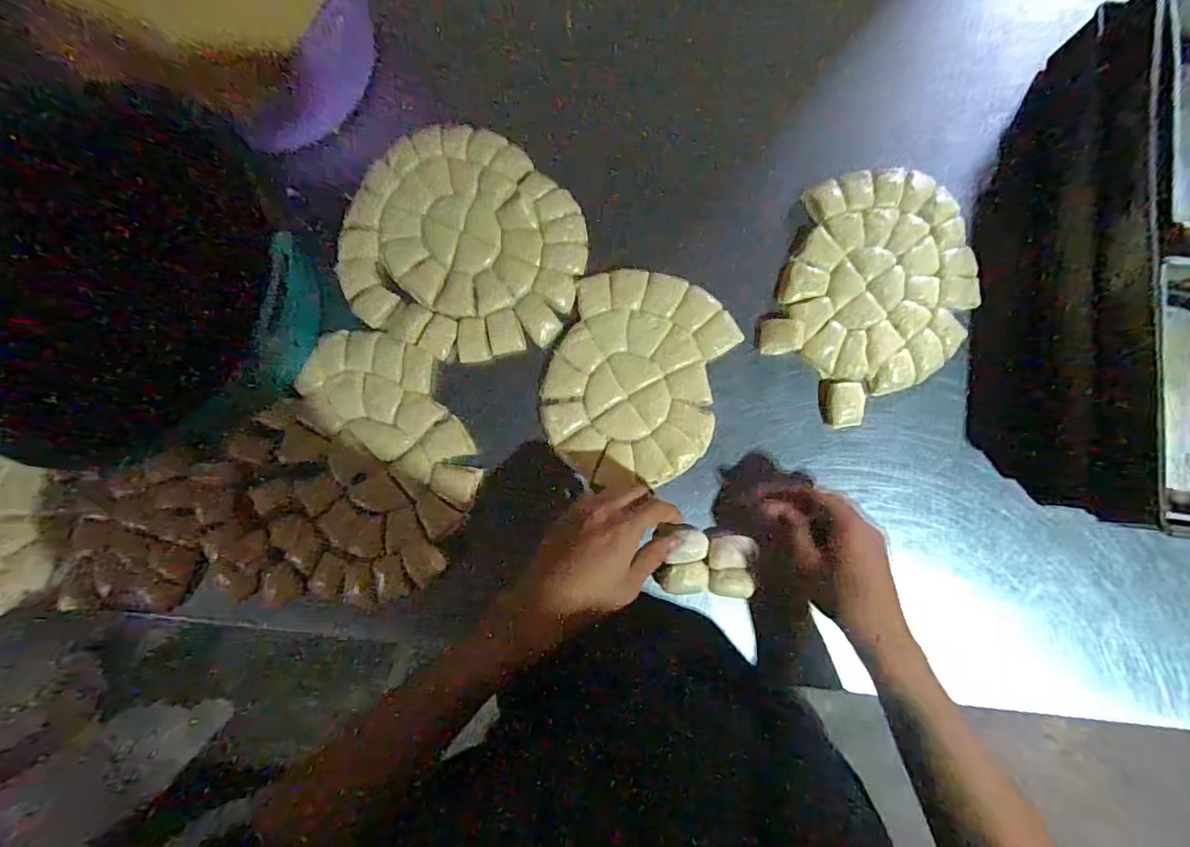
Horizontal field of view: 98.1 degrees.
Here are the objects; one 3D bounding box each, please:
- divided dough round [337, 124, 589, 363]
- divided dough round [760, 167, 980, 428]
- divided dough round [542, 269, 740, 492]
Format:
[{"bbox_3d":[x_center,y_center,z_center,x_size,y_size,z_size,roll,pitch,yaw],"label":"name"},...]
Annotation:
[{"bbox_3d":[-0.130,-0.178,0.514,0.236,0.012,0.215,0,86,3],"label":"divided dough round"},{"bbox_3d":[0.267,-0.123,0.499,0.169,0.027,0.245,19,87,4],"label":"divided dough round"},{"bbox_3d":[0.039,-0.043,0.502,0.161,0.014,0.203,16,87,4],"label":"divided dough round"}]

